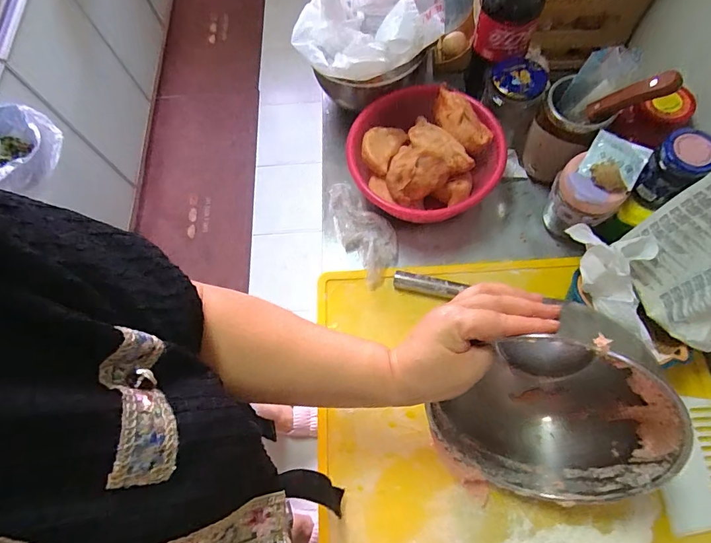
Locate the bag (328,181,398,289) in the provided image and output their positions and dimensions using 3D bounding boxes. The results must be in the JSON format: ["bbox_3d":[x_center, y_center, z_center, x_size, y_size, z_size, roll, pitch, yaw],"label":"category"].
[{"bbox_3d":[0.014,-0.062,0.611,0.073,0.029,0.158,-29,71,-9],"label":"bag"}]

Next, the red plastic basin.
[{"bbox_3d":[0.093,-0.160,0.606,0.208,0.103,0.198,-1,69,2],"label":"red plastic basin"}]

